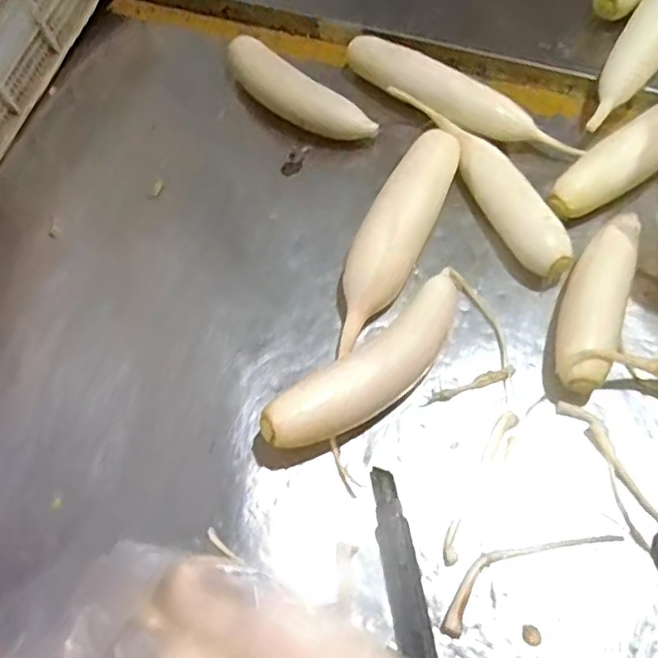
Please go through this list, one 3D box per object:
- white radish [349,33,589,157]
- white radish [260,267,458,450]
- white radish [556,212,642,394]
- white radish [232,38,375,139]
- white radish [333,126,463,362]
[{"bbox_3d":[0.138,-0.253,0.716,0.290,0.052,0.053,31,69,17],"label":"white radish"},{"bbox_3d":[0.043,0.036,0.576,0.228,0.062,0.061,-39,68,-15],"label":"white radish"},{"bbox_3d":[0.250,-0.033,0.599,0.051,0.051,0.202,18,66,12],"label":"white radish"},{"bbox_3d":[-0.039,-0.266,0.731,0.208,0.045,0.054,34,70,18],"label":"white radish"},{"bbox_3d":[0.065,-0.093,0.640,0.062,0.050,0.249,22,67,14],"label":"white radish"}]

